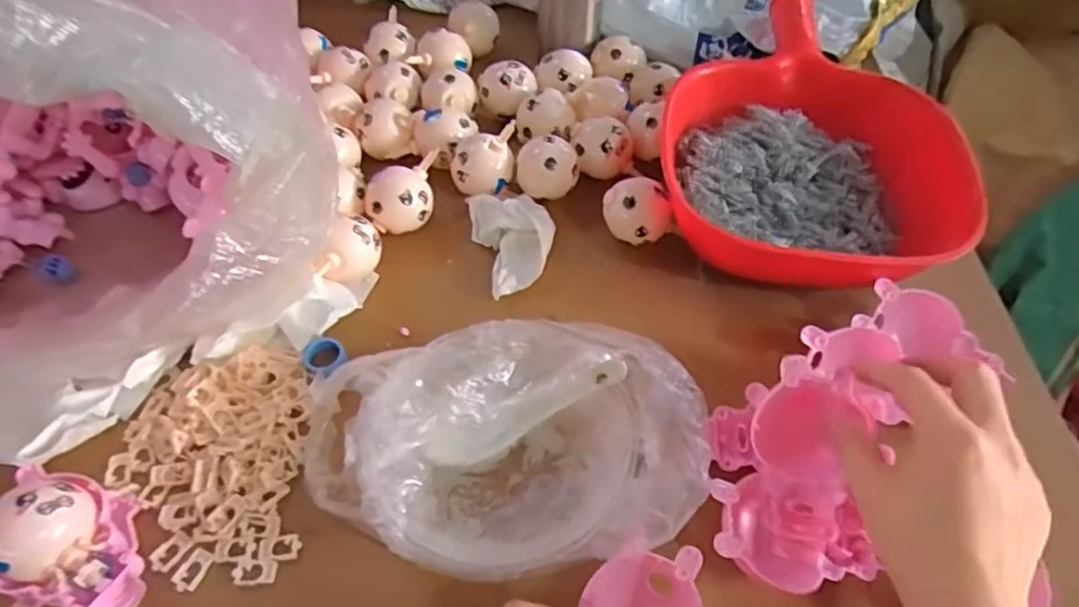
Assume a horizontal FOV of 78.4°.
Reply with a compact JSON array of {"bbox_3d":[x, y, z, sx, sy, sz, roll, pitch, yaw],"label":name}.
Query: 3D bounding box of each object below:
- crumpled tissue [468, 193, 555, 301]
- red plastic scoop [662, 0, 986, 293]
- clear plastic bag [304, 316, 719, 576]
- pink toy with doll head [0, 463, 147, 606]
[{"bbox_3d":[-0.018,-0.050,0.479,0.055,0.034,0.079,-8,54,-7],"label":"crumpled tissue"},{"bbox_3d":[0.203,-0.122,0.506,0.208,0.074,0.281,12,55,8],"label":"red plastic scoop"},{"bbox_3d":[-0.019,0.074,0.372,0.227,0.059,0.139,2,54,1],"label":"clear plastic bag"},{"bbox_3d":[-0.243,0.126,0.346,0.087,0.056,0.067,8,54,5],"label":"pink toy with doll head"}]

